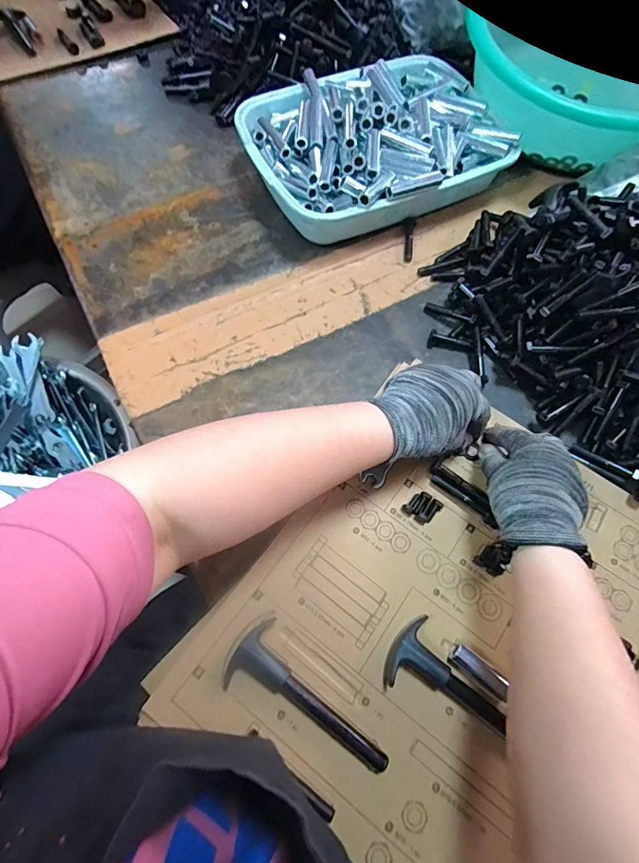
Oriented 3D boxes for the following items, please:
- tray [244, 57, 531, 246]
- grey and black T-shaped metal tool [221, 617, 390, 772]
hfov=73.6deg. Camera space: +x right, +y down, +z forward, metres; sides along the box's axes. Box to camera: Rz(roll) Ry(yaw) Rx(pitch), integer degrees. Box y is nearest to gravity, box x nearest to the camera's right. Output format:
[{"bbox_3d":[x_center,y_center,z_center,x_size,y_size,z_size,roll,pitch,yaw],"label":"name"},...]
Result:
[{"bbox_3d":[0.070,-0.360,0.536,0.316,0.072,0.240,-22,69,-10],"label":"tray"},{"bbox_3d":[-0.005,0.194,0.311,0.128,0.021,0.051,30,70,11],"label":"grey and black T-shaped metal tool"}]

